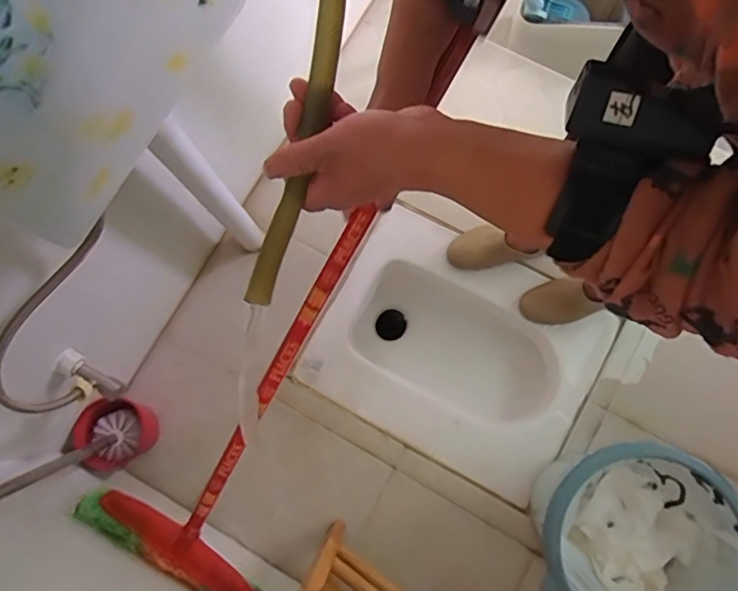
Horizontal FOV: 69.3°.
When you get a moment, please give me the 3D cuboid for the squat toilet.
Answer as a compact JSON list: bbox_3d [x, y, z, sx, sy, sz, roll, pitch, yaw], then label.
[{"bbox_3d":[0.170,0.123,1.148,0.530,0.207,0.417,28,77,6],"label":"squat toilet"}]

